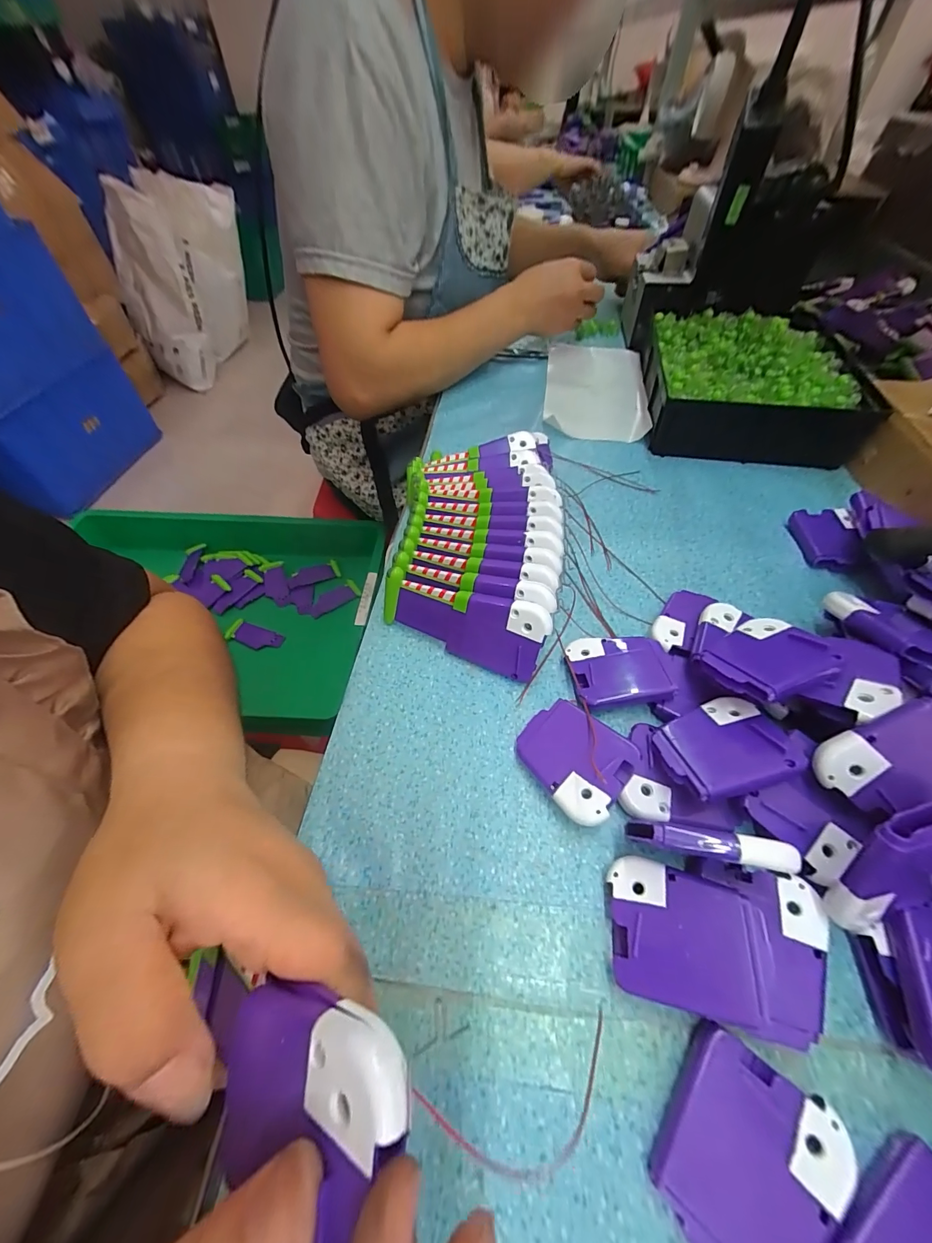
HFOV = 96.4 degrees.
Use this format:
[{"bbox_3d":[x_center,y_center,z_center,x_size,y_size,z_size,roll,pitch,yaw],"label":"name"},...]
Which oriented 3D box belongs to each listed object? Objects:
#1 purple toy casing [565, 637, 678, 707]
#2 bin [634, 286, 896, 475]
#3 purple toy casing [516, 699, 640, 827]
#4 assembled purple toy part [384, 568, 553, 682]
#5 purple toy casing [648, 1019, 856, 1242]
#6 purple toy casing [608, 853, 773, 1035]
[{"bbox_3d":[0.100,0.033,0.272,0.063,0.019,0.050,-4,53,1],"label":"purple toy casing"},{"bbox_3d":[0.299,-0.276,0.464,0.191,0.058,0.256,6,54,8],"label":"bin"},{"bbox_3d":[0.060,0.078,0.238,0.059,0.021,0.052,35,63,26],"label":"purple toy casing"},{"bbox_3d":[-0.002,-0.002,0.286,0.117,0.053,0.017,22,30,21],"label":"assembled purple toy part"},{"bbox_3d":[0.101,0.196,0.153,0.052,0.015,0.059,30,61,23],"label":"purple toy casing"},{"bbox_3d":[0.096,0.139,0.185,0.060,0.012,0.051,-1,54,24],"label":"purple toy casing"}]

